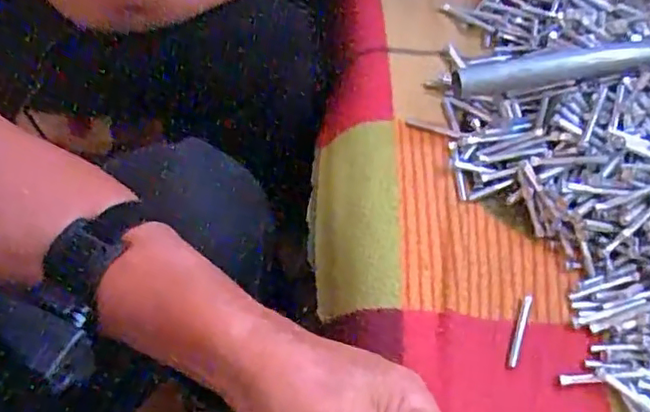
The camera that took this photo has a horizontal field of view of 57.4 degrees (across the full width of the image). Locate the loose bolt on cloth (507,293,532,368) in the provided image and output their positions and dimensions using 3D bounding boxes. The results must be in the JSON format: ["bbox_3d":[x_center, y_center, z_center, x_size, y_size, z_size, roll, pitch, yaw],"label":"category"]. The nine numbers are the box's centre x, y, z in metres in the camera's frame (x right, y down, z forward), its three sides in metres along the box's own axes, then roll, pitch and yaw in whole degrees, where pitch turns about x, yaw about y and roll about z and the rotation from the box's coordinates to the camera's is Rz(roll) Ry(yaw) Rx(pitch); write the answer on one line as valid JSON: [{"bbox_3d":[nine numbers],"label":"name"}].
[{"bbox_3d":[0.146,0.092,0.441,0.007,0.005,0.060,23,62,9],"label":"loose bolt on cloth"}]

